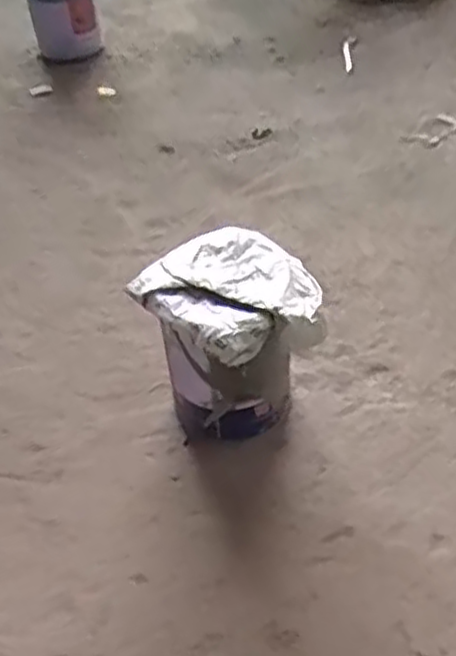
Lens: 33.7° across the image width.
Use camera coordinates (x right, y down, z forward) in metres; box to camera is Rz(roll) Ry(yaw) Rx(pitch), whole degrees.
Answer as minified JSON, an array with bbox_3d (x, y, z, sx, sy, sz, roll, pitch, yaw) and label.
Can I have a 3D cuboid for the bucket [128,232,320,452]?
[{"bbox_3d":[0.024,0.036,1.483,0.283,0.343,0.306,-3,44,3],"label":"bucket"}]

